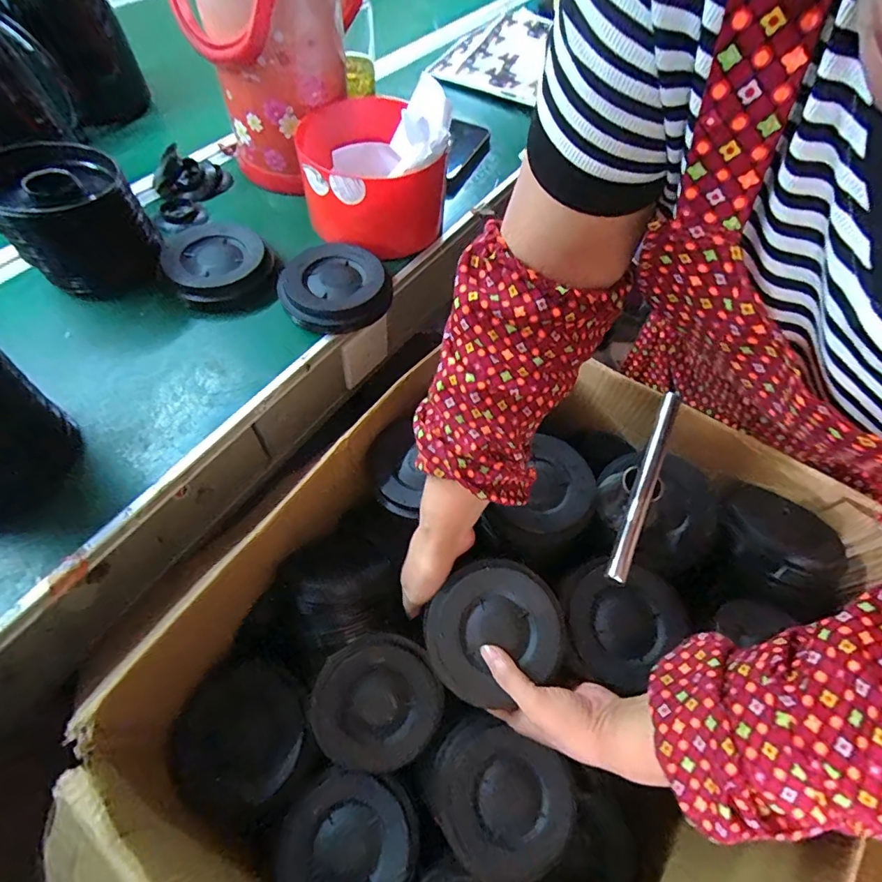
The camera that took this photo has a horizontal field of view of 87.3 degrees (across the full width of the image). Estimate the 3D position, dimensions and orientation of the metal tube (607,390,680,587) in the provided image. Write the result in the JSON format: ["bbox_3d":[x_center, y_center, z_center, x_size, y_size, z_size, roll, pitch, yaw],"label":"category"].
[{"bbox_3d":[0.188,0.035,0.421,0.015,0.020,0.197,24,61,11],"label":"metal tube"}]

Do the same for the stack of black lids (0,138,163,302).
[{"bbox_3d":[-0.372,-0.225,0.476,0.114,0.110,0.107,-19,62,-14],"label":"stack of black lids"}]

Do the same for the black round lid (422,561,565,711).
[{"bbox_3d":[0.047,0.167,0.416,0.119,0.019,0.108,-34,80,-7],"label":"black round lid"}]

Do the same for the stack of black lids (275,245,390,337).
[{"bbox_3d":[-0.119,-0.174,0.512,0.112,0.032,0.116,-17,61,-13],"label":"stack of black lids"}]

